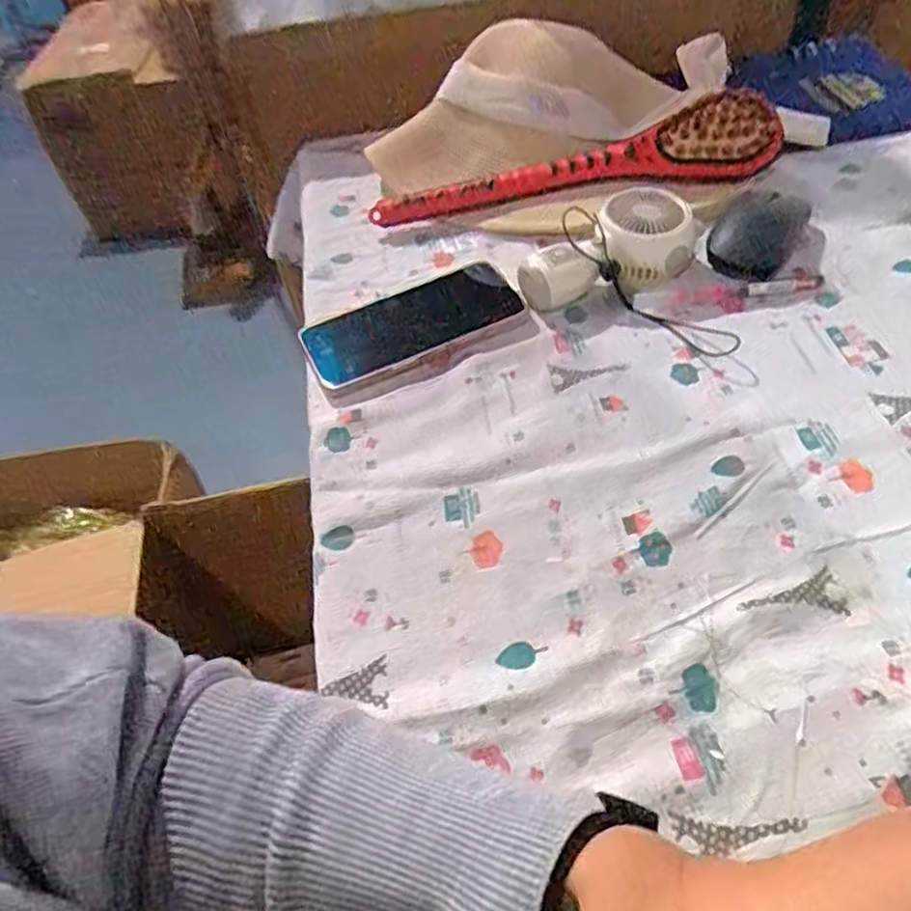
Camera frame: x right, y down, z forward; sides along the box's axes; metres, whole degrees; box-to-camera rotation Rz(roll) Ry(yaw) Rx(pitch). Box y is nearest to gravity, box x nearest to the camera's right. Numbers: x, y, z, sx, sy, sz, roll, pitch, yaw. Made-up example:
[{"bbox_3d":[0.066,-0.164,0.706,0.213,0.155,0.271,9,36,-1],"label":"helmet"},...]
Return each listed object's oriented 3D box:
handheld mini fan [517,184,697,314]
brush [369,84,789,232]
[{"bbox_3d":[0.107,-0.140,0.504,0.129,0.047,0.066,-29,52,-18],"label":"handheld mini fan"},{"bbox_3d":[0.096,-0.232,0.589,0.328,0.062,0.031,-12,17,4],"label":"brush"}]

